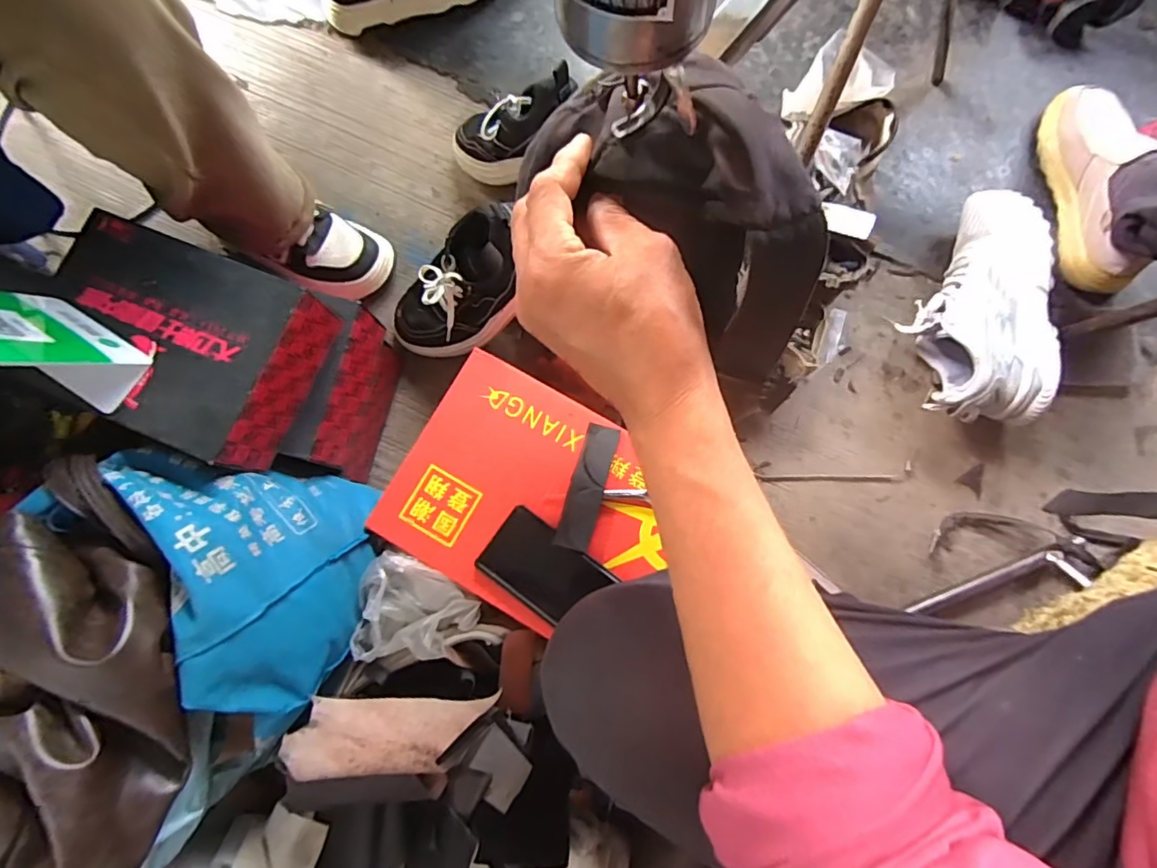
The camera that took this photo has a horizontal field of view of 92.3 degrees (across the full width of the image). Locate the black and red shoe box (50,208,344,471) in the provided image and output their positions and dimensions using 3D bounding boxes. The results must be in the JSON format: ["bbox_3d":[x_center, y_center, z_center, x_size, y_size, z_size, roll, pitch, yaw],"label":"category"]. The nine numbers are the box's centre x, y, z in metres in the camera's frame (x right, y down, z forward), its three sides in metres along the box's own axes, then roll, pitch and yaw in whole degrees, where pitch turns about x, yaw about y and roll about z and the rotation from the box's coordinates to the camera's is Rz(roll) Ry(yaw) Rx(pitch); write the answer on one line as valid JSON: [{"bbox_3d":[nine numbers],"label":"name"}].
[{"bbox_3d":[-0.361,-0.082,0.513,0.199,0.080,0.167,20,81,5],"label":"black and red shoe box"}]

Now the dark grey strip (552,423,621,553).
[{"bbox_3d":[0.010,0.053,0.569,0.034,0.010,0.128,16,81,4],"label":"dark grey strip"}]

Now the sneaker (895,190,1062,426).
[{"bbox_3d":[0.470,-0.152,0.671,0.120,0.110,0.277,-1,80,1],"label":"sneaker"}]

